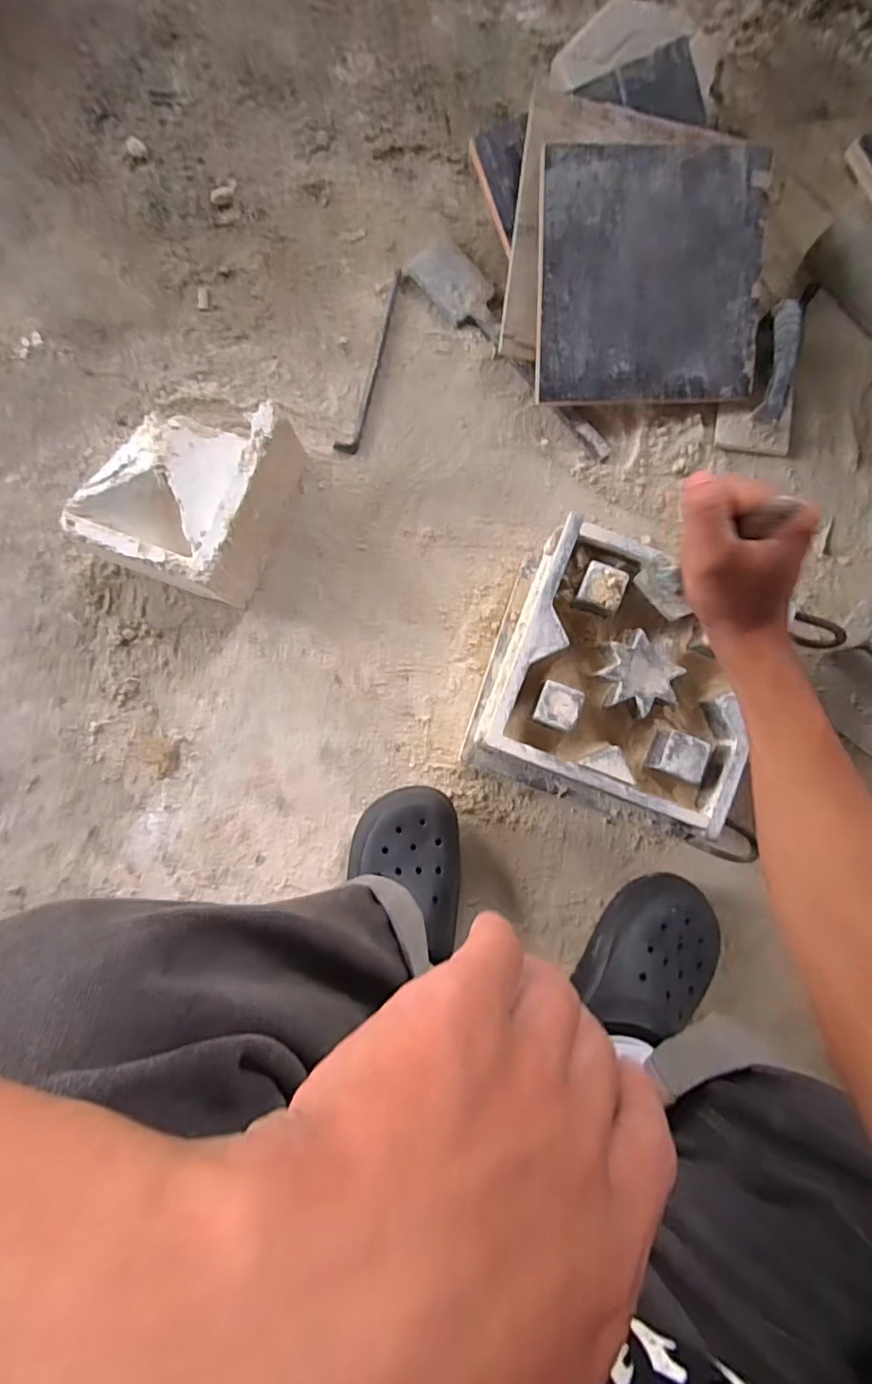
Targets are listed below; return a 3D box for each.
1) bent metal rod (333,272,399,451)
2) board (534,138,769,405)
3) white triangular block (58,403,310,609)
[{"bbox_3d":[-0.073,-0.388,0.653,0.024,0.004,0.226,17,85,1],"label":"bent metal rod"},{"bbox_3d":[0.237,-0.457,0.612,0.245,0.011,0.248,-3,103,-2],"label":"board"},{"bbox_3d":[-0.262,-0.214,0.596,0.175,0.098,0.194,22,86,1],"label":"white triangular block"}]

